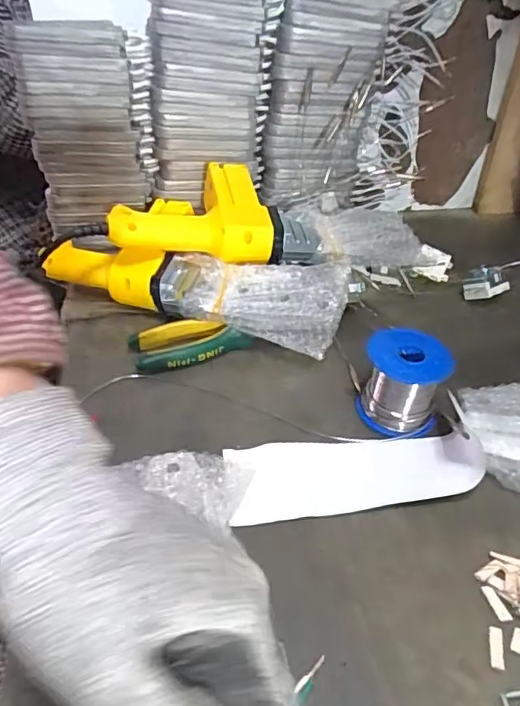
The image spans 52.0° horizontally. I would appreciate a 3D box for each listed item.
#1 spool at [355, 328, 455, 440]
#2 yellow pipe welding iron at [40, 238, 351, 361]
[{"bbox_3d":[0.112,0.023,0.418,0.061,0.062,0.056,1,39,-1],"label":"spool"},{"bbox_3d":[-0.069,-0.073,0.528,0.316,0.065,0.089,19,42,20],"label":"yellow pipe welding iron"}]

